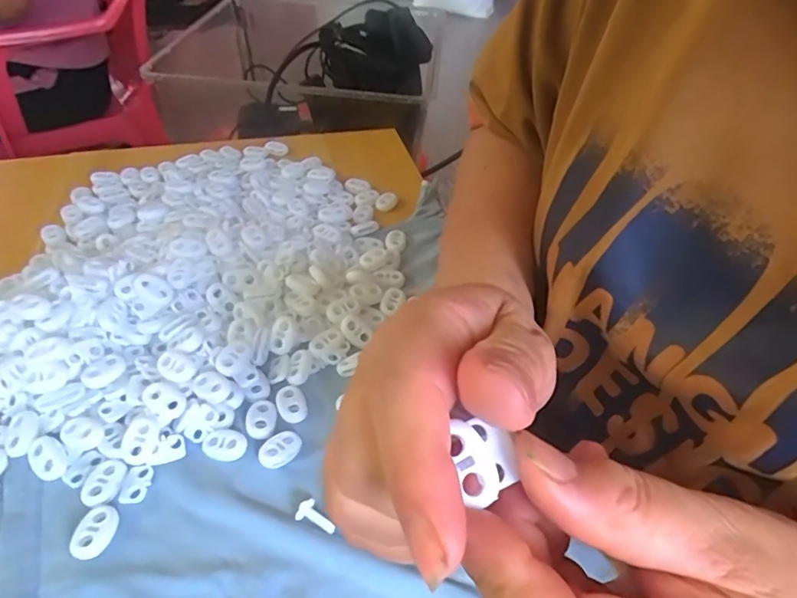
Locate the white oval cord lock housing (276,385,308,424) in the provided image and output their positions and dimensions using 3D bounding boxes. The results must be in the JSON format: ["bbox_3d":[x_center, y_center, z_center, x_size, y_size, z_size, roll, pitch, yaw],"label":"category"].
[{"bbox_3d":[-0.057,0.055,0.279,0.015,0.004,0.022,-17,47,-21],"label":"white oval cord lock housing"}]

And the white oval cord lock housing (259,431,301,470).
[{"bbox_3d":[-0.058,0.073,0.259,0.021,0.005,0.015,-25,50,-28],"label":"white oval cord lock housing"}]

